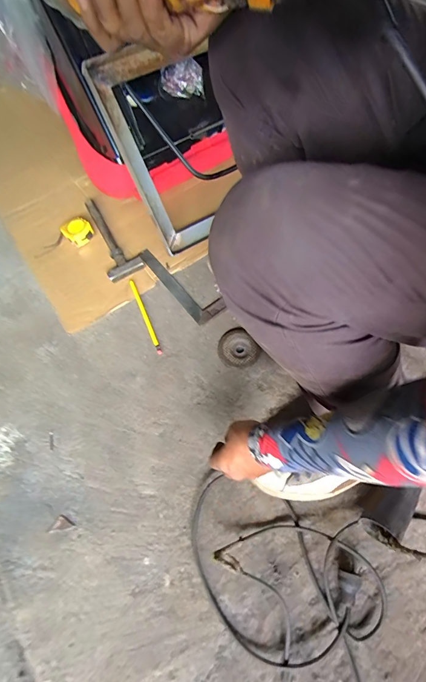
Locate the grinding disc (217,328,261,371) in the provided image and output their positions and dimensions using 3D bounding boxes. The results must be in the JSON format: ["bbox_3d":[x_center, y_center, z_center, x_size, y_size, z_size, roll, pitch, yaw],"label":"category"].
[{"bbox_3d":[0.047,0.015,0.668,0.076,0.014,0.085,-30,65,-11],"label":"grinding disc"}]

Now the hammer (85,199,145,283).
[{"bbox_3d":[-0.256,-0.247,0.804,0.077,0.026,0.265,-30,65,-11],"label":"hammer"}]

